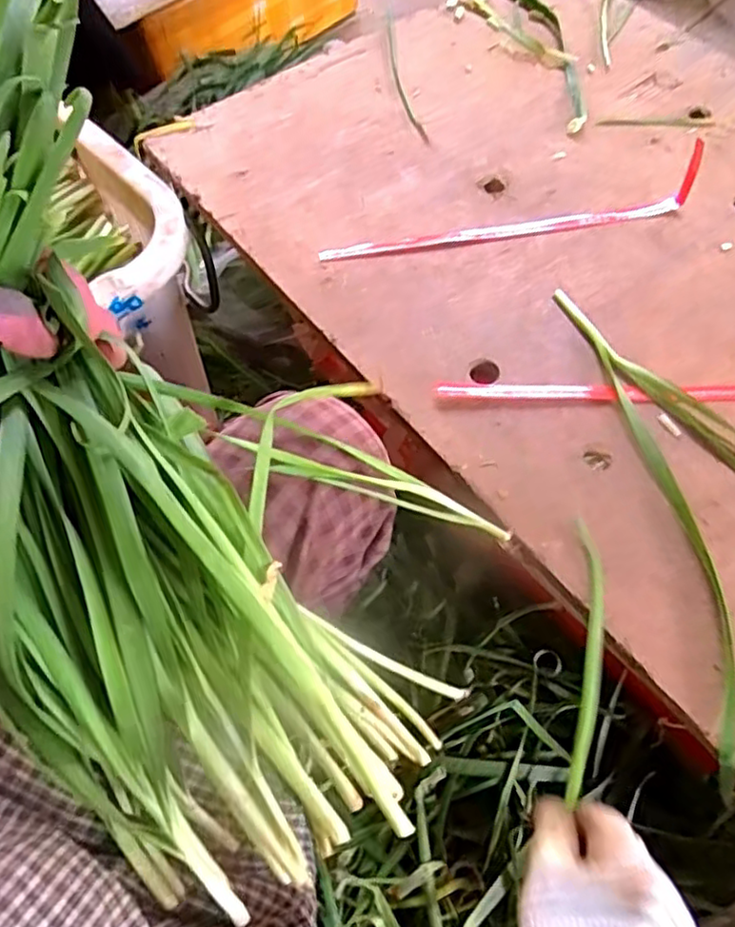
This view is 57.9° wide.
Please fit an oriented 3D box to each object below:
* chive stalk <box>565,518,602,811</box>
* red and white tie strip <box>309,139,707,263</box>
[{"bbox_3d":[0.128,0.112,0.391,0.017,0.012,0.157,8,74,3],"label":"chive stalk"},{"bbox_3d":[0.113,-0.192,0.505,0.298,0.040,0.023,-12,64,-7],"label":"red and white tie strip"}]

